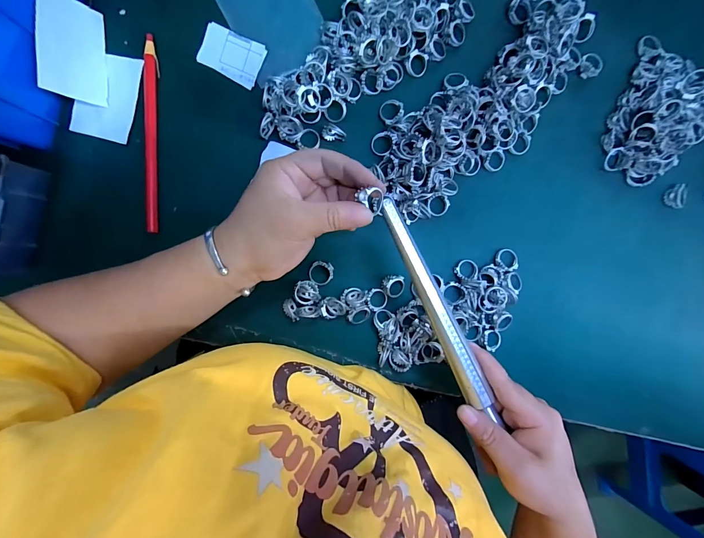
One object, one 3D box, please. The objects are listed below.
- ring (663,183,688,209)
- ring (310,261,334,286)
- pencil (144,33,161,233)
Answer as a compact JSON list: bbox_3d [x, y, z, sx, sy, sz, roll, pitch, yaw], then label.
[{"bbox_3d":[0.334,-0.075,0.342,0.024,0.010,0.024,3,93,-6],"label":"ring"},{"bbox_3d":[-0.029,0.004,0.312,0.023,0.006,0.023,0,94,-6],"label":"ring"},{"bbox_3d":[-0.176,-0.117,0.291,0.011,0.007,0.166,0,94,-6],"label":"pencil"}]

